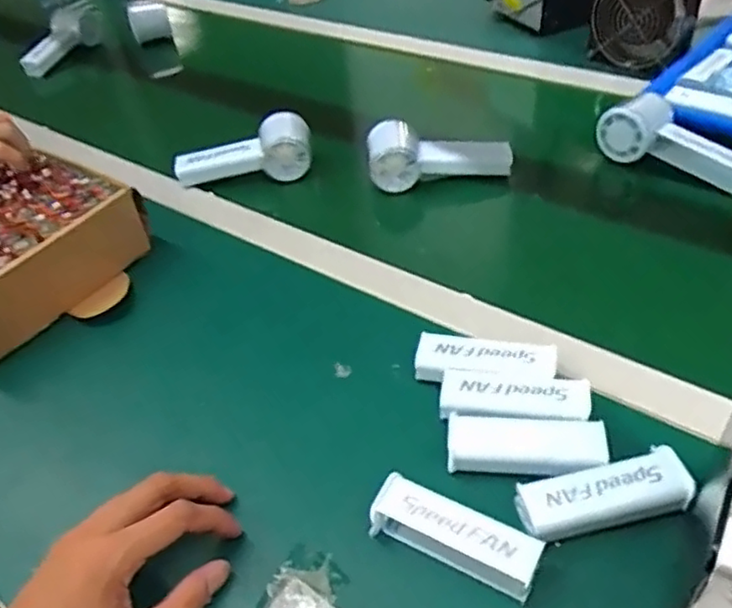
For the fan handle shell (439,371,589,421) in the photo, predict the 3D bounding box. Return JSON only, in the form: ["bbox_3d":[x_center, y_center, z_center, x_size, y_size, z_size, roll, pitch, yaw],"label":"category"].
[{"bbox_3d":[0.105,0.071,0.472,0.102,0.022,0.037,2,44,10],"label":"fan handle shell"}]

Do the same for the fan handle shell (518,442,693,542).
[{"bbox_3d":[0.148,0.121,0.408,0.103,0.021,0.039,-13,43,-5],"label":"fan handle shell"}]

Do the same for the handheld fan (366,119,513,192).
[{"bbox_3d":[0.078,-0.161,0.708,0.147,0.055,0.056,-3,43,5],"label":"handheld fan"}]

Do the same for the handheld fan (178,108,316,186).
[{"bbox_3d":[-0.139,-0.170,0.757,0.151,0.065,0.058,-6,43,2],"label":"handheld fan"}]

